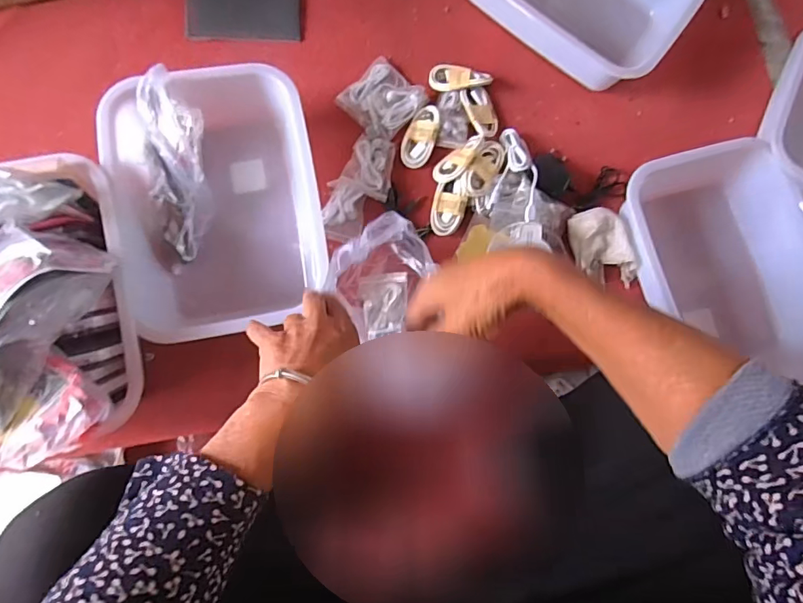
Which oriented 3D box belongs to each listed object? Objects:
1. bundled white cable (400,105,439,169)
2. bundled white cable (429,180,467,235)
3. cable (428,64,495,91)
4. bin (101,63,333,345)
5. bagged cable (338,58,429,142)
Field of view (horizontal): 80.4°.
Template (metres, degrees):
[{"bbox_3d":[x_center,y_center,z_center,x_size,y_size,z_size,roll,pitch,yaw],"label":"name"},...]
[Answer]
[{"bbox_3d":[0.024,-0.210,0.599,0.042,0.014,0.080,11,80,-2],"label":"bundled white cable"},{"bbox_3d":[0.058,-0.115,0.585,0.041,0.013,0.066,11,80,-2],"label":"bundled white cable"},{"bbox_3d":[0.075,-0.287,0.610,0.079,0.015,0.032,7,80,11],"label":"cable"},{"bbox_3d":[-0.200,-0.106,0.541,0.208,0.085,0.278,-12,82,-6],"label":"bin"},{"bbox_3d":[-0.023,-0.259,0.605,0.088,0.021,0.087,41,81,3],"label":"bagged cable"}]

